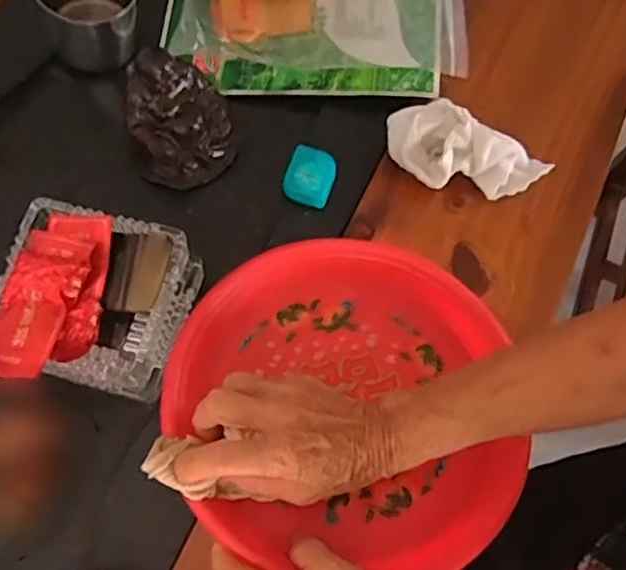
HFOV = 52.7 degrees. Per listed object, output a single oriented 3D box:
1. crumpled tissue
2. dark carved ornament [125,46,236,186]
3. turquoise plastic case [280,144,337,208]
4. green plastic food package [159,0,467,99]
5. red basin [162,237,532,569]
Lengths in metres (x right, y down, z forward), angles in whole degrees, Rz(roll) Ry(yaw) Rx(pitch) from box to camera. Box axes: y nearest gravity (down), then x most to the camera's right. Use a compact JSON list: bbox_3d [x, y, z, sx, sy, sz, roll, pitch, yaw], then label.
[{"bbox_3d":[0.129,-0.115,0.533,0.128,0.051,0.078,33,72,8],"label":"crumpled tissue"},{"bbox_3d":[-0.113,-0.136,0.525,0.089,0.091,0.070,-19,73,-9],"label":"dark carved ornament"},{"bbox_3d":[-0.003,-0.094,0.545,0.042,0.017,0.046,20,71,4],"label":"turquoise plastic case"},{"bbox_3d":[0.000,-0.260,0.589,0.275,0.032,0.183,-2,71,-4],"label":"green plastic food package"},{"bbox_3d":[0.026,0.076,0.459,0.253,0.060,0.234,0,72,-1],"label":"red basin"}]

